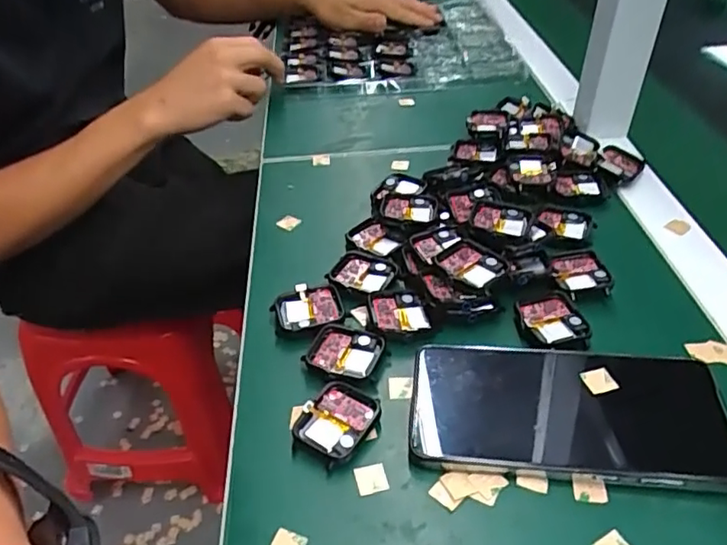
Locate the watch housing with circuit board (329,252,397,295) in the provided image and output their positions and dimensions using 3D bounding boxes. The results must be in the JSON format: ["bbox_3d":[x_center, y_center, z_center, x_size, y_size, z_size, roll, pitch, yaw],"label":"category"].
[{"bbox_3d":[0.001,-0.001,0.412,0.040,0.008,0.038,16,45,21],"label":"watch housing with circuit board"}]

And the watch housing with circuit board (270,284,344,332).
[{"bbox_3d":[-0.037,0.022,0.388,0.044,0.008,0.035,-9,42,-5],"label":"watch housing with circuit board"}]

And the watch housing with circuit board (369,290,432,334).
[{"bbox_3d":[0.023,0.024,0.381,0.036,0.006,0.037,-9,42,-6],"label":"watch housing with circuit board"}]

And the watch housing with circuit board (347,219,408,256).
[{"bbox_3d":[0.009,-0.026,0.438,0.043,0.006,0.030,22,48,27],"label":"watch housing with circuit board"}]

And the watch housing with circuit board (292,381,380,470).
[{"bbox_3d":[-0.014,0.082,0.324,0.037,0.010,0.045,26,50,29],"label":"watch housing with circuit board"}]

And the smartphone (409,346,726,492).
[{"bbox_3d":[0.110,0.075,0.319,0.163,0.016,0.076,2,42,7],"label":"smartphone"}]

